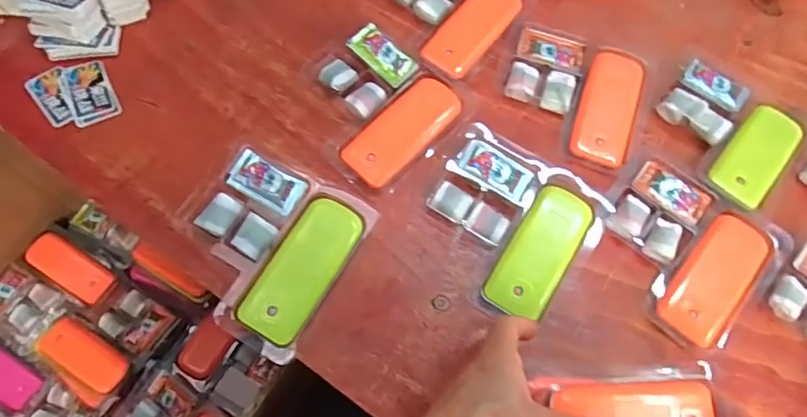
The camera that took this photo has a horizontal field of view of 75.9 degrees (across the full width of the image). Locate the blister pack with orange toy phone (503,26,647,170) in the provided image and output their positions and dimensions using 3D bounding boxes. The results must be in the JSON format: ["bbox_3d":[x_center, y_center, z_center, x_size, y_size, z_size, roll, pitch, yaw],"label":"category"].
[{"bbox_3d":[0.144,-0.097,0.439,0.113,0.011,0.113,19,69,5],"label":"blister pack with orange toy phone"}]

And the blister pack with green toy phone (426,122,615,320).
[{"bbox_3d":[0.079,0.009,0.393,0.121,0.012,0.119,34,71,10],"label":"blister pack with green toy phone"}]

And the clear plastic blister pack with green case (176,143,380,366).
[{"bbox_3d":[-0.101,0.026,0.375,0.121,0.018,0.121,28,70,9],"label":"clear plastic blister pack with green case"}]

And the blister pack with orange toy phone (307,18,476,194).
[{"bbox_3d":[-0.022,-0.088,0.423,0.125,0.015,0.117,43,72,13],"label":"blister pack with orange toy phone"}]

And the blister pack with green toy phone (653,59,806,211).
[{"bbox_3d":[0.270,-0.063,0.432,0.113,0.014,0.118,34,71,11],"label":"blister pack with green toy phone"}]

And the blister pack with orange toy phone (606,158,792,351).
[{"bbox_3d":[0.211,0.031,0.389,0.118,0.012,0.111,38,71,12],"label":"blister pack with orange toy phone"}]

